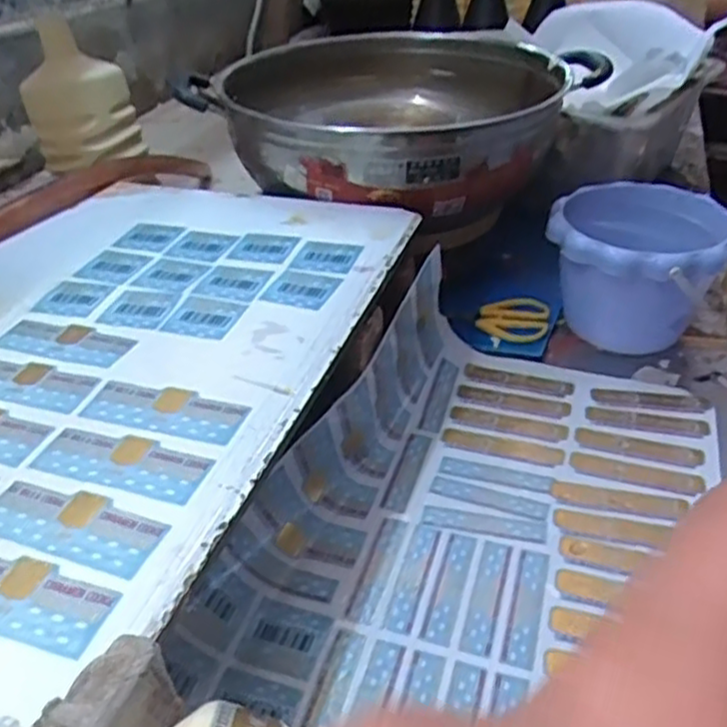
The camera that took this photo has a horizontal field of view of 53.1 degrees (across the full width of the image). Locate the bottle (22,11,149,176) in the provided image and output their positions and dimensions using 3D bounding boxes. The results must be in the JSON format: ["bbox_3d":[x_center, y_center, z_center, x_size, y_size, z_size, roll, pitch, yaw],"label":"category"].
[{"bbox_3d":[-0.272,-0.255,0.692,0.084,0.120,0.069,14,41,21],"label":"bottle"}]

